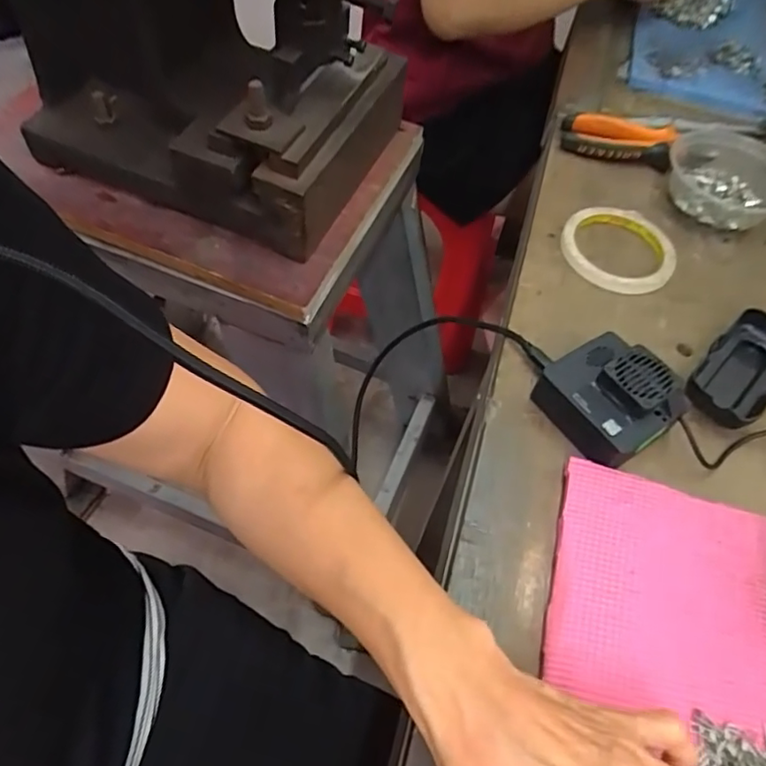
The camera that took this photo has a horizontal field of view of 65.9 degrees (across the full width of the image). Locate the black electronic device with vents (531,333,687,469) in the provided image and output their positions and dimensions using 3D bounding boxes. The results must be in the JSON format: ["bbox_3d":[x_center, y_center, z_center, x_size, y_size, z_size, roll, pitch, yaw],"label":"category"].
[{"bbox_3d":[0.155,0.009,0.407,0.070,0.045,0.079,-24,61,-19],"label":"black electronic device with vents"}]

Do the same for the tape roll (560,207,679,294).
[{"bbox_3d":[0.208,-0.120,0.519,0.098,0.011,0.102,2,55,-3],"label":"tape roll"}]

